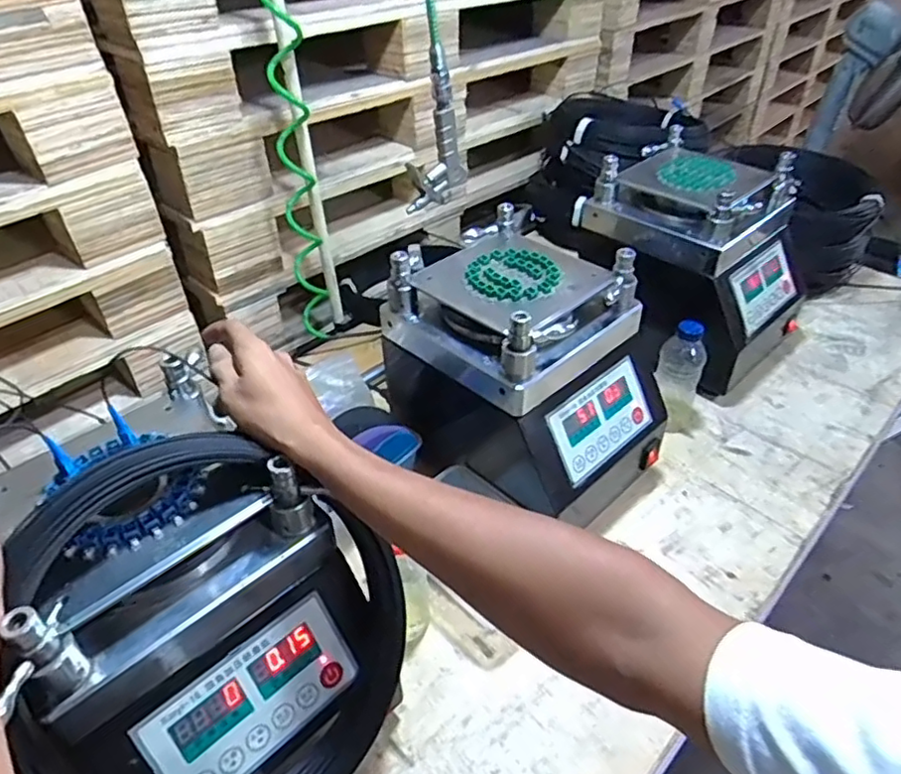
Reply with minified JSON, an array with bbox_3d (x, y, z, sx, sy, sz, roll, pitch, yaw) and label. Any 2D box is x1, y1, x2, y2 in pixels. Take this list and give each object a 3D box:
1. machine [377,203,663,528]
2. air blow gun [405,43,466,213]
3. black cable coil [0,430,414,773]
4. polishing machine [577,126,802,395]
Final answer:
[{"bbox_3d":[0.088,-0.017,0.750,0.215,0.266,0.274,-31,49,-29],"label":"machine"},{"bbox_3d":[-0.020,-0.290,0.727,0.038,0.161,0.071,25,48,27],"label":"air blow gun"},{"bbox_3d":[-0.159,0.180,0.430,0.246,0.290,0.043,-51,19,-25],"label":"black cable coil"},{"bbox_3d":[0.384,-0.202,0.967,0.263,0.273,0.264,-31,49,-29],"label":"polishing machine"}]

